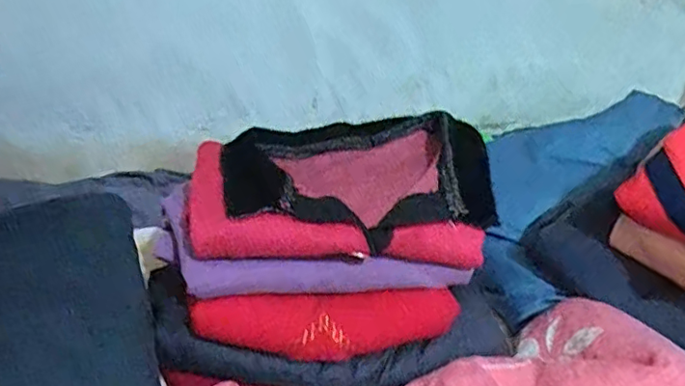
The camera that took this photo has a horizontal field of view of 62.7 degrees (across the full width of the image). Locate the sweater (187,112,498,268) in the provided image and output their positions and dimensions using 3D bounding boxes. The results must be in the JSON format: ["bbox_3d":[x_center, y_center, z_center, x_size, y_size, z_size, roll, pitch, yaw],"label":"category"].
[{"bbox_3d":[-0.002,-0.014,0.595,0.305,0.094,0.187,5,29,-5],"label":"sweater"}]

